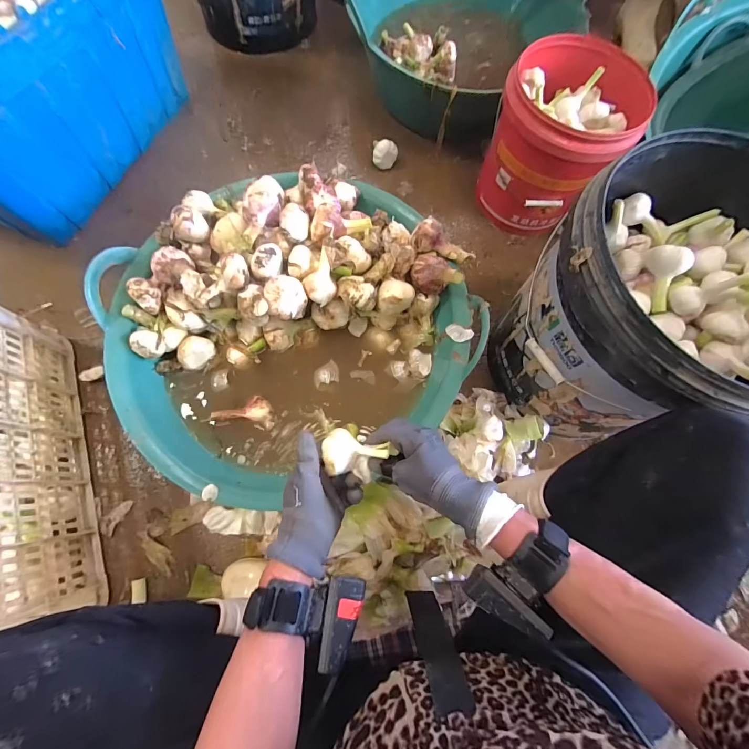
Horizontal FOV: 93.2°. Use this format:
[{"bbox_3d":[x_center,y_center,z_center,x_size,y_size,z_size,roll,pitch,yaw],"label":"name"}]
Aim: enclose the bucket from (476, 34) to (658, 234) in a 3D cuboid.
[{"bbox_3d":[0.357,-0.457,0.739,0.219,0.270,0.221,1,73,-2],"label":"bucket"}]

